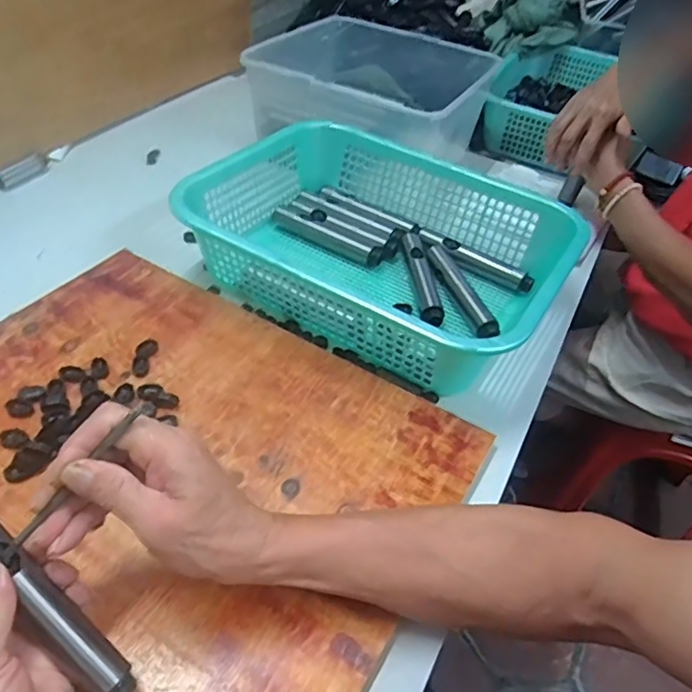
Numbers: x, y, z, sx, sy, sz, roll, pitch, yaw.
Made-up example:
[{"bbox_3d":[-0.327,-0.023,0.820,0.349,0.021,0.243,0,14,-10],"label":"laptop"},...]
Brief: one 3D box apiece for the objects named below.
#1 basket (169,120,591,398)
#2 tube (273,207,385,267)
[{"bbox_3d":[0.028,-0.122,0.647,0.385,0.087,0.296,29,48,20],"label":"basket"},{"bbox_3d":[-0.023,-0.135,0.709,0.153,0.018,0.027,25,47,17],"label":"tube"}]

